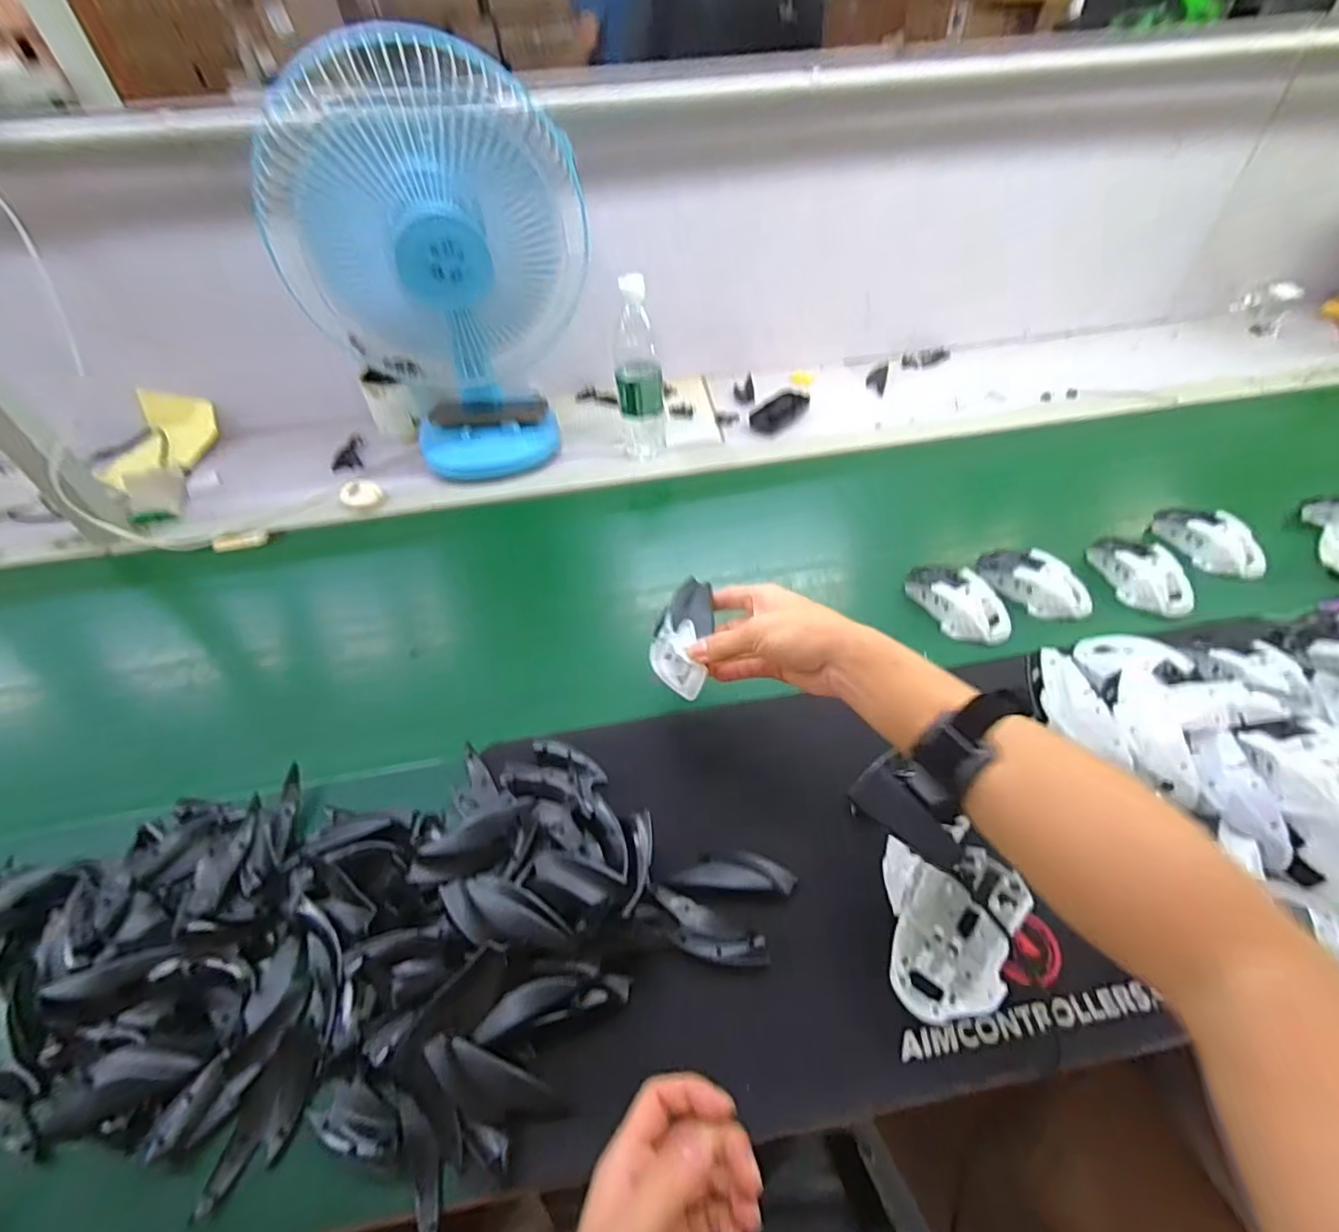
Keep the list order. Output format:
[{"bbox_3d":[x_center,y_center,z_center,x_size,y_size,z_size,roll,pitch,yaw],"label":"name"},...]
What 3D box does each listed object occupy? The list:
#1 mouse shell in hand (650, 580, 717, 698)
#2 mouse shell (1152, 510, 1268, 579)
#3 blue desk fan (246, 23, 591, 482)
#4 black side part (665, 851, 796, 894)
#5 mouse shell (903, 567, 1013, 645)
[{"bbox_3d":[0.010,0.014,0.485,0.049,0.031,0.099,6,70,10],"label":"mouse shell in hand"},{"bbox_3d":[0.610,-0.089,0.675,0.052,0.041,0.120,-16,47,-11],"label":"mouse shell"},{"bbox_3d":[-0.277,-0.401,0.754,0.324,0.450,0.219,-23,49,-17],"label":"blue desk fan"},{"bbox_3d":[0.048,0.195,0.454,0.091,0.017,0.031,0,46,4],"label":"black side part"},{"bbox_3d":[0.304,-0.017,0.631,0.058,0.036,0.113,-19,48,-13],"label":"mouse shell"}]

